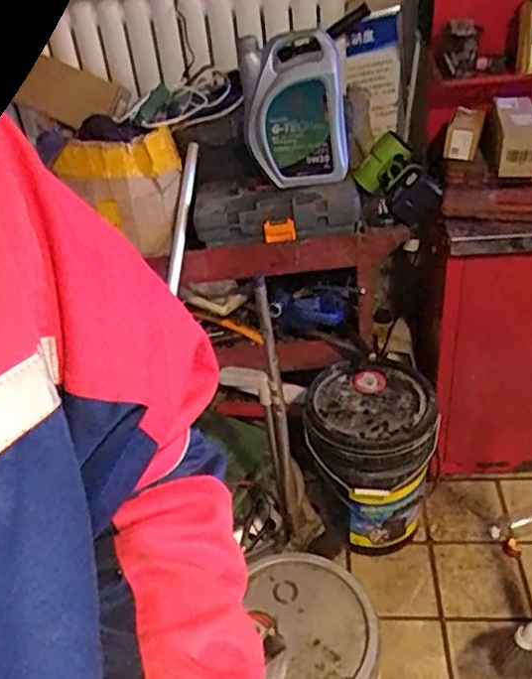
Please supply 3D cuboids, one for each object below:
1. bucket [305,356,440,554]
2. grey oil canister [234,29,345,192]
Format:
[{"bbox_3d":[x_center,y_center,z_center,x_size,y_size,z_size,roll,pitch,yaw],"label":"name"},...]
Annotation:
[{"bbox_3d":[0.262,0.316,1.647,0.302,0.426,0.297,-5,36,3],"label":"bucket"},{"bbox_3d":[0.059,-0.485,1.392,0.205,0.283,0.130,-8,36,-1],"label":"grey oil canister"}]

